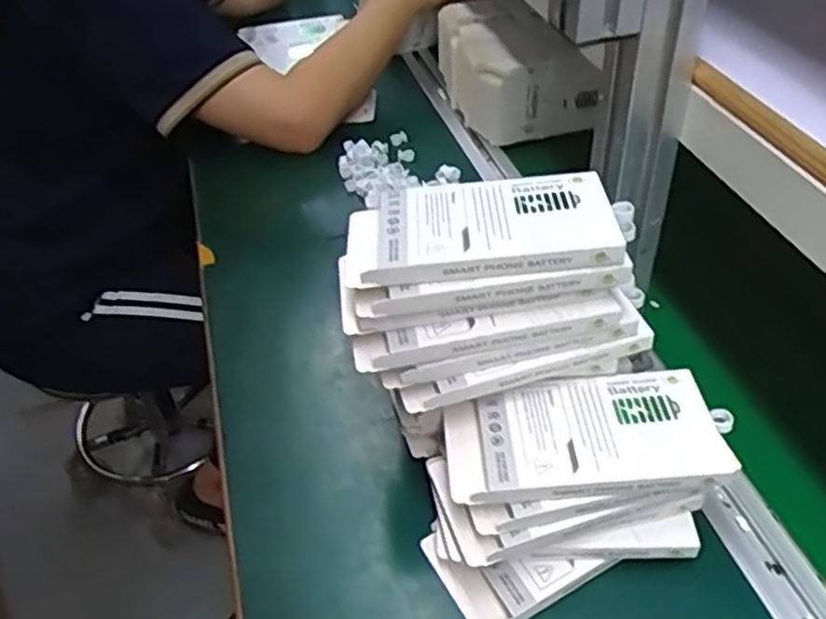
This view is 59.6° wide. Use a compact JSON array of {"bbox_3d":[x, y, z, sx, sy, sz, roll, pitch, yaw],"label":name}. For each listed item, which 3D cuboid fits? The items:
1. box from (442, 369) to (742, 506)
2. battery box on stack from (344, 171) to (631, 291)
[{"bbox_3d":[0.100,0.075,0.421,0.159,0.018,0.074,-5,43,-1],"label":"box"},{"bbox_3d":[0.037,-0.048,0.418,0.153,0.020,0.075,-3,43,1],"label":"battery box on stack"}]

